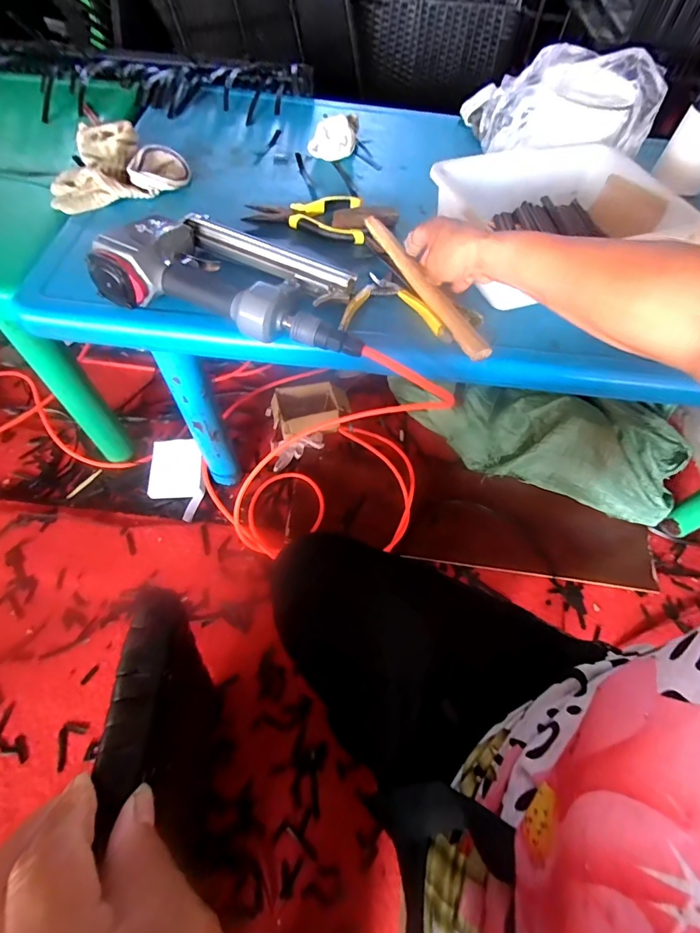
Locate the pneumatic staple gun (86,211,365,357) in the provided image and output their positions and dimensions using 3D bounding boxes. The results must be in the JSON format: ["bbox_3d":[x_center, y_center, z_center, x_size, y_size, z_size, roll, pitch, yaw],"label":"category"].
[{"bbox_3d":[-0.105,-0.205,0.462,0.275,0.064,0.156,16,60,5],"label":"pneumatic staple gun"}]

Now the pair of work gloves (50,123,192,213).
[{"bbox_3d":[-0.320,-0.413,0.587,0.177,0.033,0.172,-22,64,-17],"label":"pair of work gloves"}]

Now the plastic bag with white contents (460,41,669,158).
[{"bbox_3d":[0.305,-0.555,0.654,0.284,0.104,0.145,12,60,18],"label":"plastic bag with white contents"}]

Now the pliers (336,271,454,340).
[{"bbox_3d":[0.048,-0.183,0.488,0.117,0.019,0.109,2,59,-4],"label":"pliers"}]

